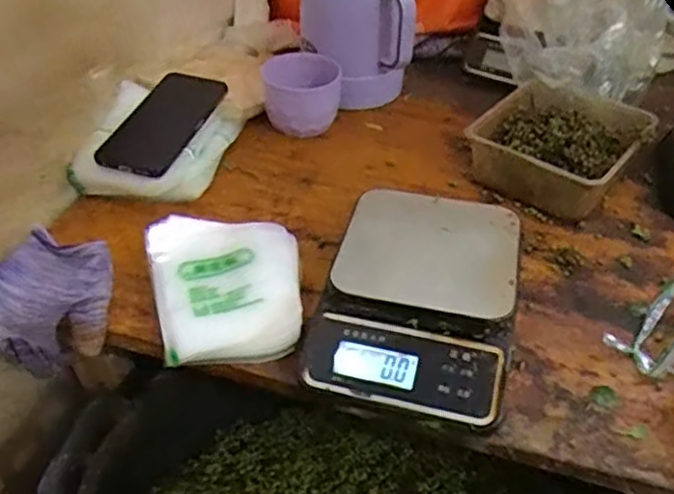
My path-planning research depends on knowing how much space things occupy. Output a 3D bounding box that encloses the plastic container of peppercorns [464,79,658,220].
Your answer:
[{"bbox_3d":[0.243,-0.109,0.709,0.159,0.059,0.172,27,48,26],"label":"plastic container of peppercorns"}]

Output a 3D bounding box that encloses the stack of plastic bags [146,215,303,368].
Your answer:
[{"bbox_3d":[-0.097,0.032,0.561,0.128,0.041,0.158,-3,42,-5],"label":"stack of plastic bags"}]

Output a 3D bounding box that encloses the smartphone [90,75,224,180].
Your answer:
[{"bbox_3d":[-0.188,-0.136,0.697,0.079,0.015,0.182,15,45,9],"label":"smartphone"}]

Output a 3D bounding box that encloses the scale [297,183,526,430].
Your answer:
[{"bbox_3d":[0.070,0.042,0.536,0.151,0.055,0.206,13,43,13],"label":"scale"}]

